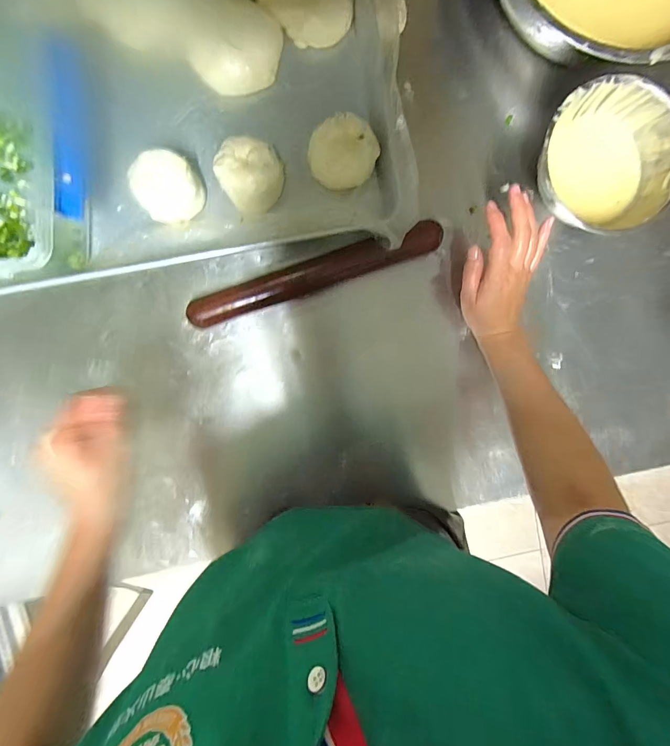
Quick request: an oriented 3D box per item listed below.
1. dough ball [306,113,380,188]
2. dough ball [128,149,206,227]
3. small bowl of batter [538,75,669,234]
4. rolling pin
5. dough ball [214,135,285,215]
[{"bbox_3d":[0.012,-0.257,0.444,0.082,0.052,0.069,-14,98,-1],"label":"dough ball"},{"bbox_3d":[-0.193,-0.214,0.445,0.067,0.070,0.071,0,98,-2],"label":"dough ball"},{"bbox_3d":[0.313,-0.248,0.448,0.154,0.068,0.156,0,98,-2],"label":"small bowl of batter"},{"bbox_3d":[-0.024,-0.123,0.468,0.312,0.034,0.038,-19,98,0],"label":"rolling pin"},{"bbox_3d":[-0.100,-0.230,0.442,0.071,0.047,0.072,0,98,-2],"label":"dough ball"}]

